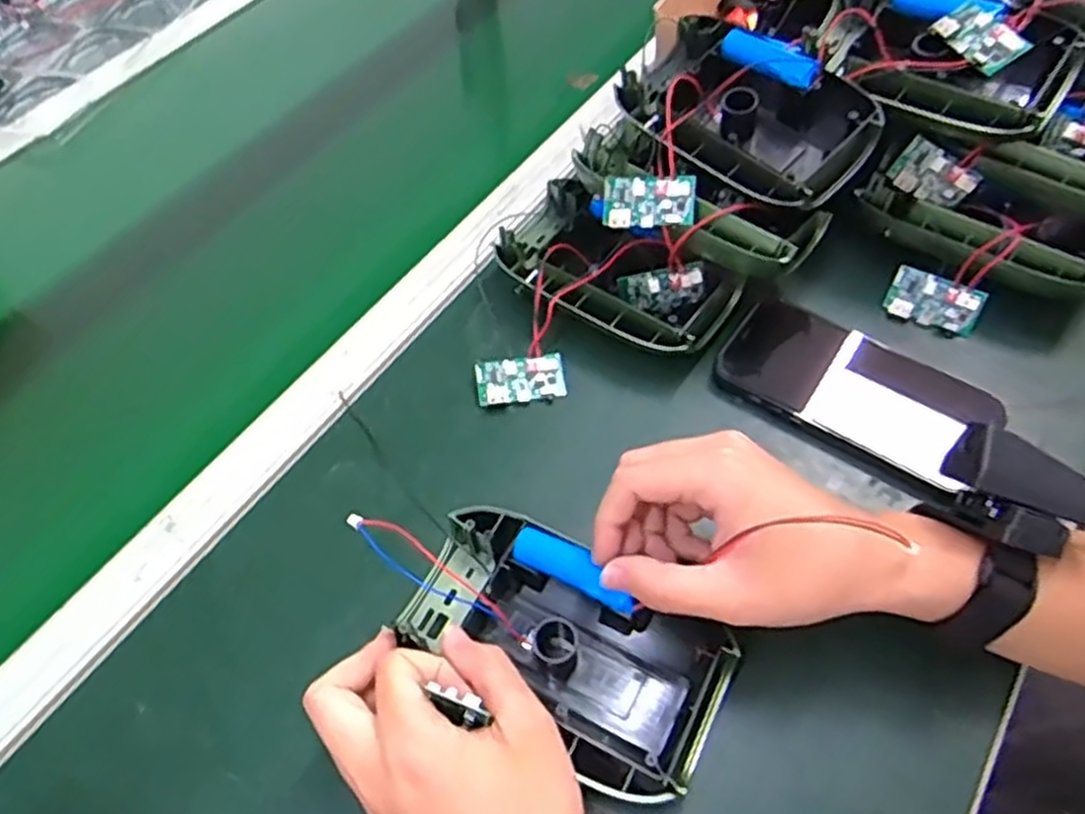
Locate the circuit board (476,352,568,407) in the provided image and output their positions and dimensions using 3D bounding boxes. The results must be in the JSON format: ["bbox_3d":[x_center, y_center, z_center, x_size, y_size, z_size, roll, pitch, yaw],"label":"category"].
[{"bbox_3d":[-0.014,-0.018,0.506,0.057,0.005,0.030,-6,76,-3],"label":"circuit board"}]

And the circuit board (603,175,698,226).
[{"bbox_3d":[0.065,-0.126,0.481,0.056,0.006,0.031,5,93,17],"label":"circuit board"}]

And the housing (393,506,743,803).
[{"bbox_3d":[0.009,0.117,0.388,0.158,0.038,0.085,31,63,20],"label":"housing"}]

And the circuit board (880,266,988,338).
[{"bbox_3d":[0.255,-0.068,0.511,0.056,0.033,0.012,29,28,23],"label":"circuit board"}]

